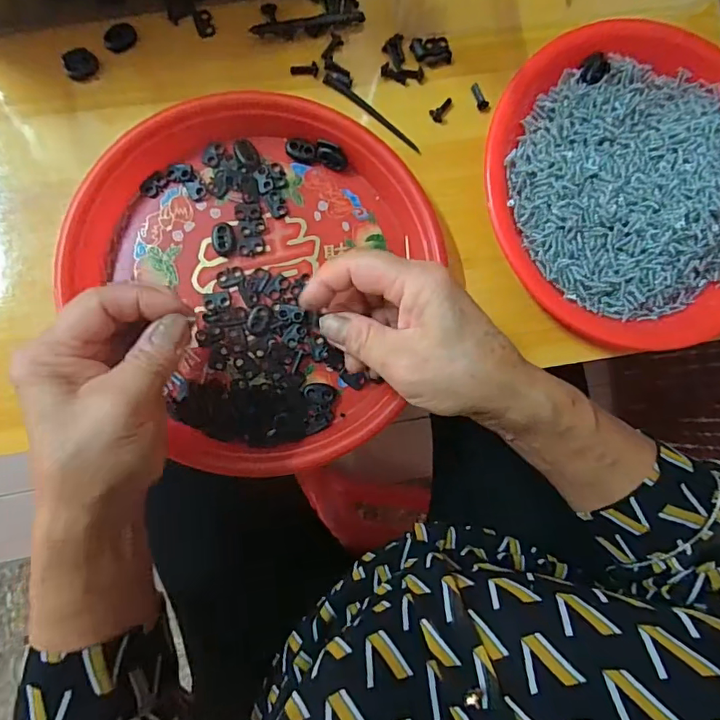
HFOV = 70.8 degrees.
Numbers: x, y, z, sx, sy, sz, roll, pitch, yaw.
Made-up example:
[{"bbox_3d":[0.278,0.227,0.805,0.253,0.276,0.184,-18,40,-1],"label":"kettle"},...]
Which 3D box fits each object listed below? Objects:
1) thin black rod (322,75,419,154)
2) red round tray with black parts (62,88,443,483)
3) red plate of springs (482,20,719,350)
[{"bbox_3d":[0.009,-0.174,0.355,0.082,0.004,0.009,35,84,-3],"label":"thin black rod"},{"bbox_3d":[-0.055,-0.052,0.329,0.216,0.032,0.236,0,87,-6],"label":"red round tray with black parts"},{"bbox_3d":[0.200,-0.122,0.354,0.225,0.024,0.207,0,87,-6],"label":"red plate of springs"}]

